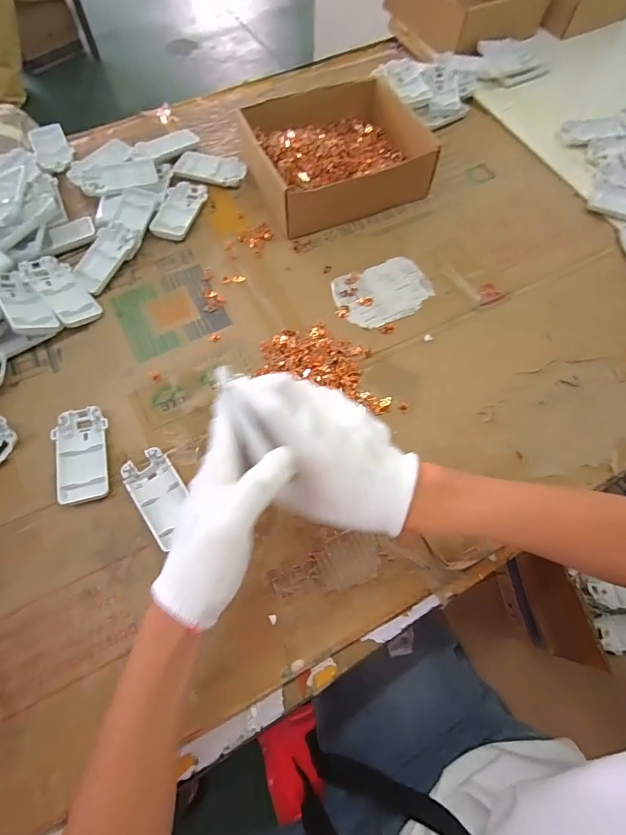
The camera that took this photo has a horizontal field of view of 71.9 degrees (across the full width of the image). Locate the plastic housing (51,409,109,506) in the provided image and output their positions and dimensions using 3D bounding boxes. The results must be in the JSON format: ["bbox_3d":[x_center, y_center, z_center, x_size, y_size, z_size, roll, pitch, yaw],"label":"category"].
[{"bbox_3d":[-0.229,0.037,0.432,0.049,0.017,0.096,-10,66,-6],"label":"plastic housing"}]

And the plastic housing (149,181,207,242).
[{"bbox_3d":[-0.173,-0.272,0.563,0.046,0.010,0.099,16,66,6],"label":"plastic housing"}]

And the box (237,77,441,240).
[{"bbox_3d":[0.025,-0.355,0.575,0.219,0.056,0.186,-22,67,-11],"label":"box"}]

